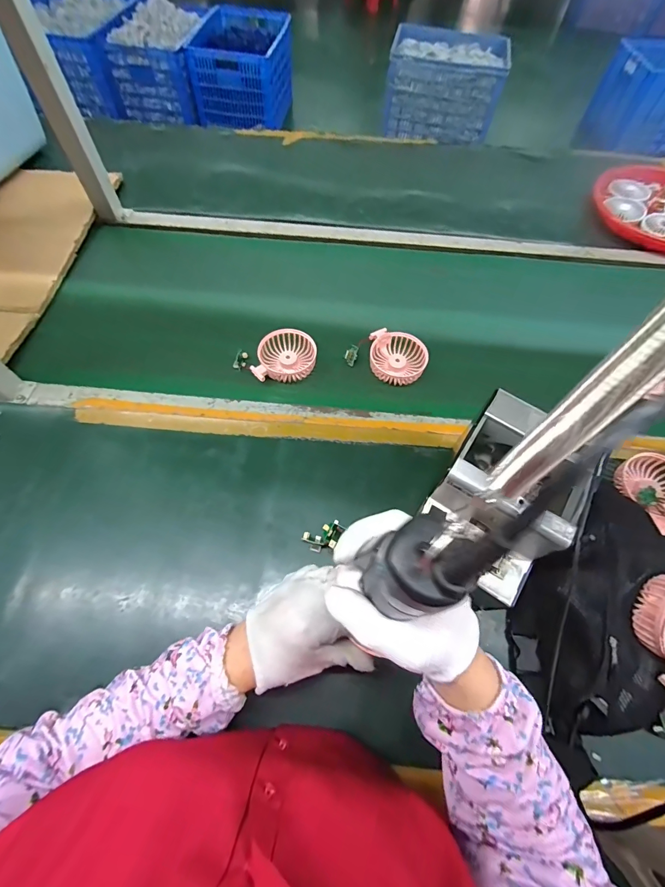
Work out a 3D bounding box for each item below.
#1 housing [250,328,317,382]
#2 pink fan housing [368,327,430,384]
[{"bbox_3d":[-0.074,-0.139,0.600,0.093,0.029,0.087,1,63,-3],"label":"housing"},{"bbox_3d":[0.101,-0.138,0.600,0.099,0.031,0.076,29,70,13],"label":"pink fan housing"}]

